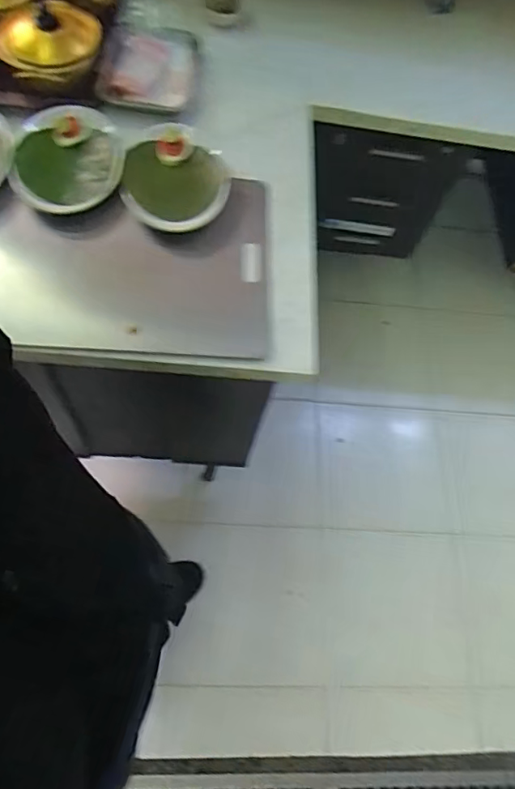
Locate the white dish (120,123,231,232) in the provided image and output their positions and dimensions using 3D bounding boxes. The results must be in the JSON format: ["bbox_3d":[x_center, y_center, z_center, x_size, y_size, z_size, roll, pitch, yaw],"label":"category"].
[{"bbox_3d":[-0.154,-0.403,0.986,0.193,0.052,0.240,-9,67,-11],"label":"white dish"}]

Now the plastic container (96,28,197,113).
[{"bbox_3d":[-0.224,-0.687,1.092,0.194,0.035,0.243,3,65,-6],"label":"plastic container"}]

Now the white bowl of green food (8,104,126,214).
[{"bbox_3d":[-0.344,-0.434,0.951,0.193,0.046,0.232,11,65,-2],"label":"white bowl of green food"}]

